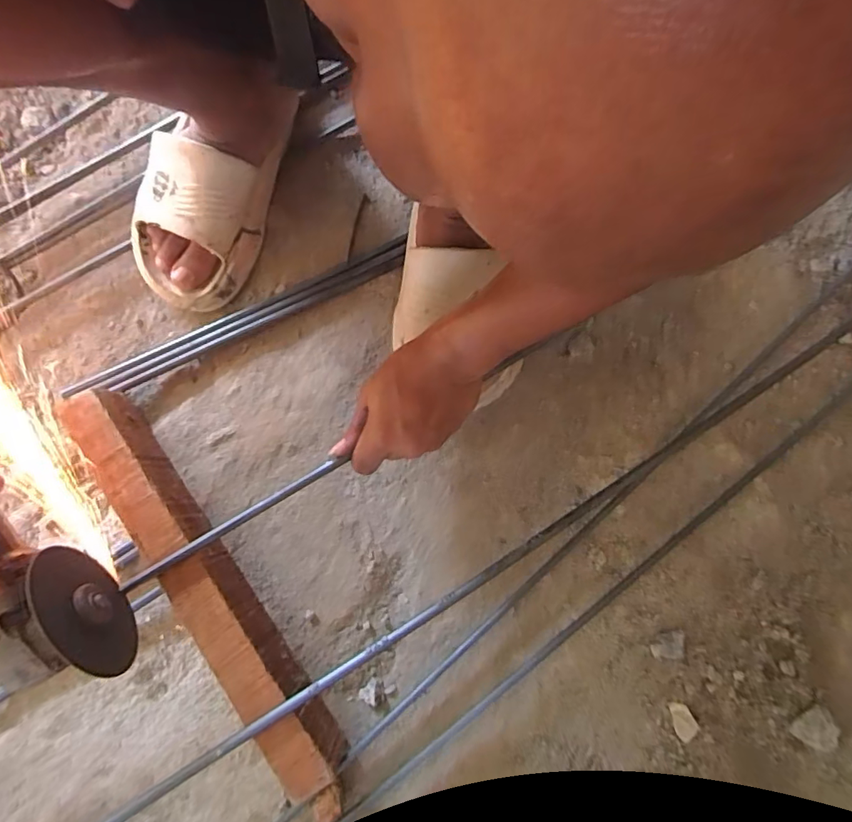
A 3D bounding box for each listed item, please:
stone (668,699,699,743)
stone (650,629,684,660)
[{"bbox_3d":[0.219,0.263,0.422,0.018,0.005,0.031,-16,78,-3],"label":"stone"},{"bbox_3d":[0.209,0.202,0.429,0.027,0.008,0.024,1,77,1],"label":"stone"}]

